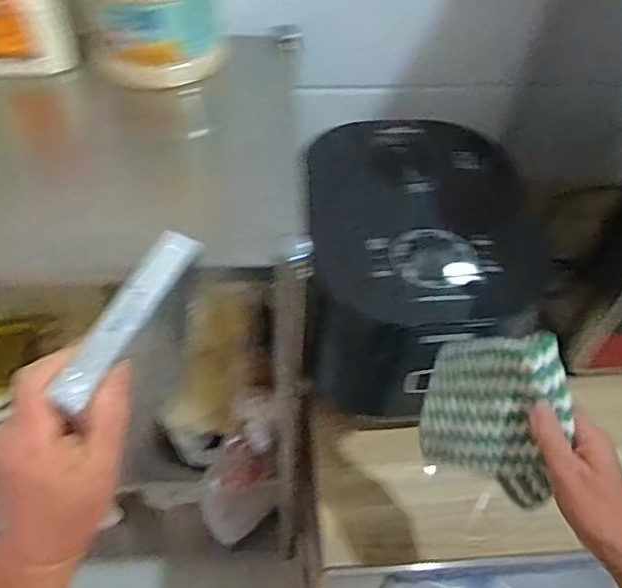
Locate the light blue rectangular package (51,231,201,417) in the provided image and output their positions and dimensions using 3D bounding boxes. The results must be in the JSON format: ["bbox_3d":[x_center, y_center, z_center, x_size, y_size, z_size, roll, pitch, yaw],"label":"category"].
[{"bbox_3d":[-0.101,0.011,0.342,0.023,0.011,0.121,19,54,10],"label":"light blue rectangular package"}]

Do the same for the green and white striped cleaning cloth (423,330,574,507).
[{"bbox_3d":[0.144,0.084,0.474,0.107,0.125,0.075,25,54,15],"label":"green and white striped cleaning cloth"}]

